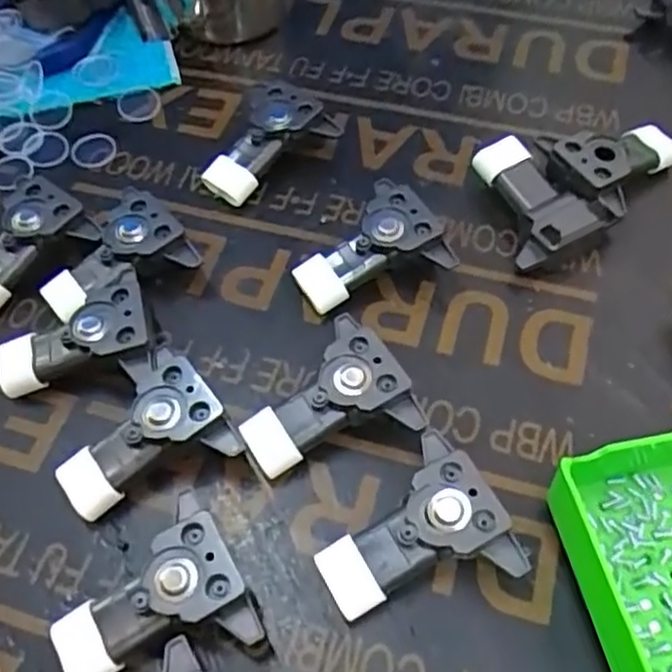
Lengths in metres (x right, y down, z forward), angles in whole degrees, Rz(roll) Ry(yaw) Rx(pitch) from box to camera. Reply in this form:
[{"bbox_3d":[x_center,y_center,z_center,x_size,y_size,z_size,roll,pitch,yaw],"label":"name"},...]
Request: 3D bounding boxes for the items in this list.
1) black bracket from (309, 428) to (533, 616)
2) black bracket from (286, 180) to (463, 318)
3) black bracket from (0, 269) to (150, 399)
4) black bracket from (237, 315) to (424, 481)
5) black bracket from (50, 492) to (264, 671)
[{"bbox_3d":[0.025,0.070,0.255,0.063,0.027,0.055,-21,59,-12],"label":"black bracket"},{"bbox_3d":[0.014,-0.039,0.322,0.067,0.021,0.049,-34,61,-5],"label":"black bracket"},{"bbox_3d":[-0.109,0.001,0.298,0.065,0.014,0.038,-25,58,4],"label":"black bracket"},{"bbox_3d":[-0.006,0.028,0.282,0.062,0.027,0.053,-28,60,-15],"label":"black bracket"},{"bbox_3d":[-0.064,0.092,0.243,0.063,0.027,0.048,-22,59,-12],"label":"black bracket"}]

